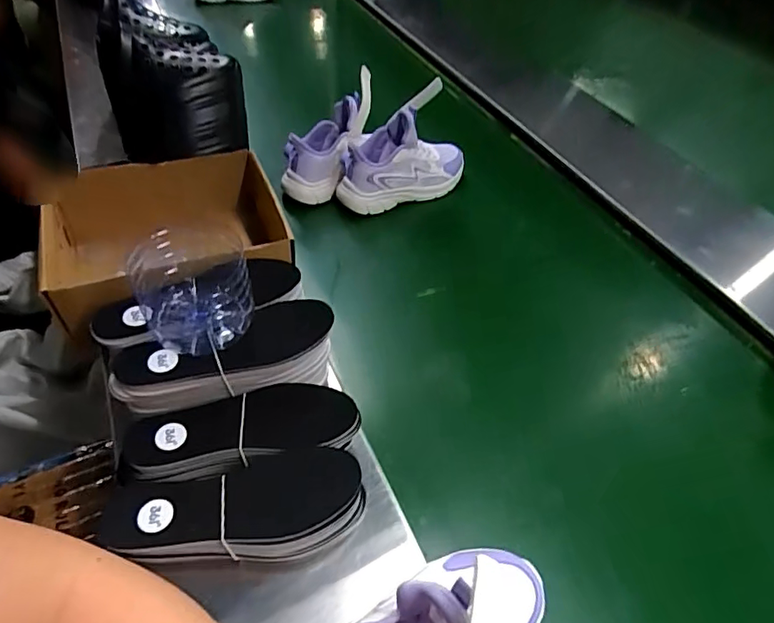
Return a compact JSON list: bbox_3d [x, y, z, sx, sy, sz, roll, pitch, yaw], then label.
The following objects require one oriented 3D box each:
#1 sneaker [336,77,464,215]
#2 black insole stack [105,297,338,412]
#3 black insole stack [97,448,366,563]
[{"bbox_3d":[0.025,-0.272,0.841,0.234,0.176,0.089,-17,52,-19],"label":"sneaker"},{"bbox_3d":[-0.162,0.043,0.524,0.213,0.041,0.079,-11,50,-14],"label":"black insole stack"},{"bbox_3d":[-0.126,0.175,0.443,0.209,0.043,0.082,-10,50,-13],"label":"black insole stack"}]

